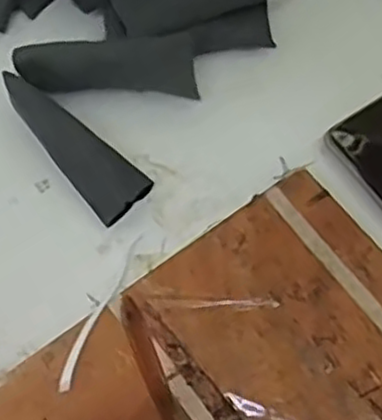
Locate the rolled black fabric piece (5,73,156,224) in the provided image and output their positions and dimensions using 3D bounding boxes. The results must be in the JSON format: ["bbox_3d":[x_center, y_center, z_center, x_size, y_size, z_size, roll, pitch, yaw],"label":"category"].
[{"bbox_3d":[-0.070,-0.039,0.426,0.034,0.011,0.103,-43,87,-17],"label":"rolled black fabric piece"}]

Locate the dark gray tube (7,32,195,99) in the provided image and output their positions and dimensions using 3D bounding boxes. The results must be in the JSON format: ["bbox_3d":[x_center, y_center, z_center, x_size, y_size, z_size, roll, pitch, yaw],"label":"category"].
[{"bbox_3d":[-0.051,-0.086,0.440,0.107,0.040,0.011,0,40,9],"label":"dark gray tube"}]

